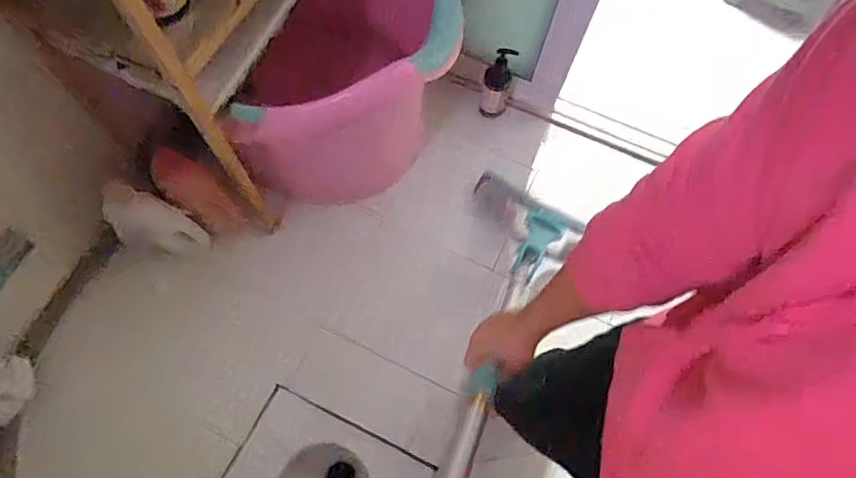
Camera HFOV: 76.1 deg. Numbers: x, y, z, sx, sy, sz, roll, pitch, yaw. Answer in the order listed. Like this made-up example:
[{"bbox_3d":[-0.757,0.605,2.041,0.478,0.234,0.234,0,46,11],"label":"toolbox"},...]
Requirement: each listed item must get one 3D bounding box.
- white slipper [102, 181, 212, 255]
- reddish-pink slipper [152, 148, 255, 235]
[{"bbox_3d":[-0.602,-0.028,1.212,0.059,0.249,0.100,-2,62,39],"label":"white slipper"},{"bbox_3d":[-0.523,-0.118,1.257,0.102,0.258,0.075,-38,44,4],"label":"reddish-pink slipper"}]

